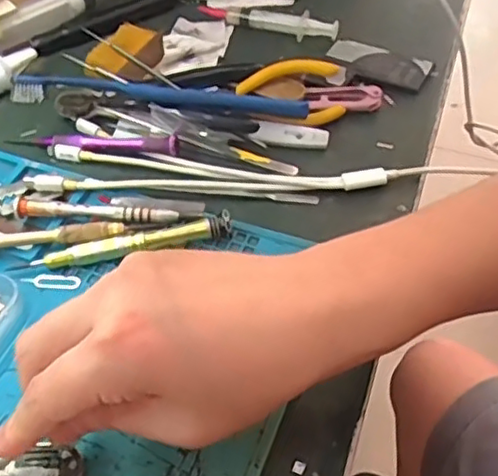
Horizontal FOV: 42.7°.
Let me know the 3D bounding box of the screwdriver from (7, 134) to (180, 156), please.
[{"bbox_3d":[-0.103,-0.064,0.413,0.117,0.013,0.010,6,50,6],"label":"screwdriver"}]

